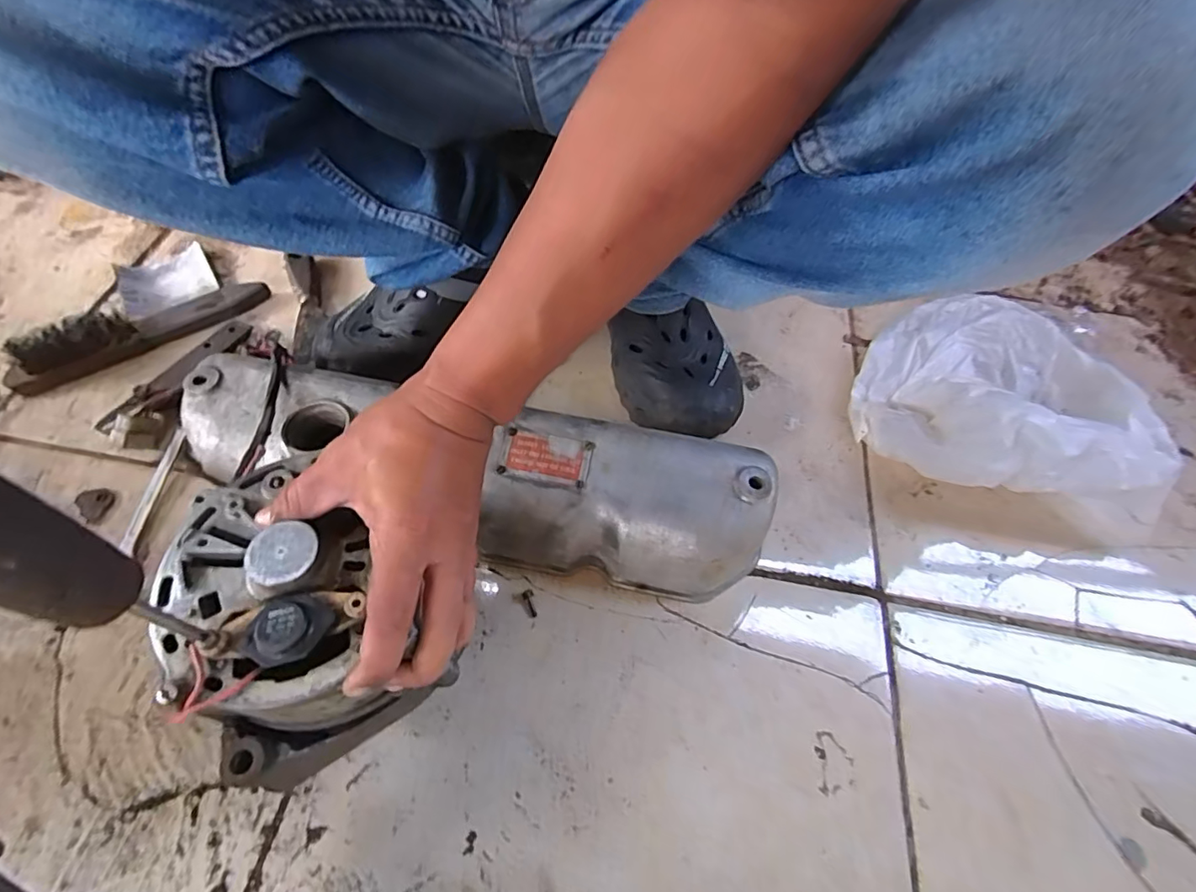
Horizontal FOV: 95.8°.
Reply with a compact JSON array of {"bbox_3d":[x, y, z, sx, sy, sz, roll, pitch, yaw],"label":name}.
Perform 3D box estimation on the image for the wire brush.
[{"bbox_3d":[-0.454,-0.122,0.537,0.224,0.032,0.036,-32,63,-21],"label":"wire brush"}]

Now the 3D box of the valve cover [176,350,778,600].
[{"bbox_3d":[-0.101,0.021,0.437,0.465,0.086,0.112,10,57,5],"label":"valve cover"}]

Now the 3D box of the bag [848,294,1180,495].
[{"bbox_3d":[0.369,-0.040,0.501,0.227,0.107,0.190,16,58,9],"label":"bag"}]

